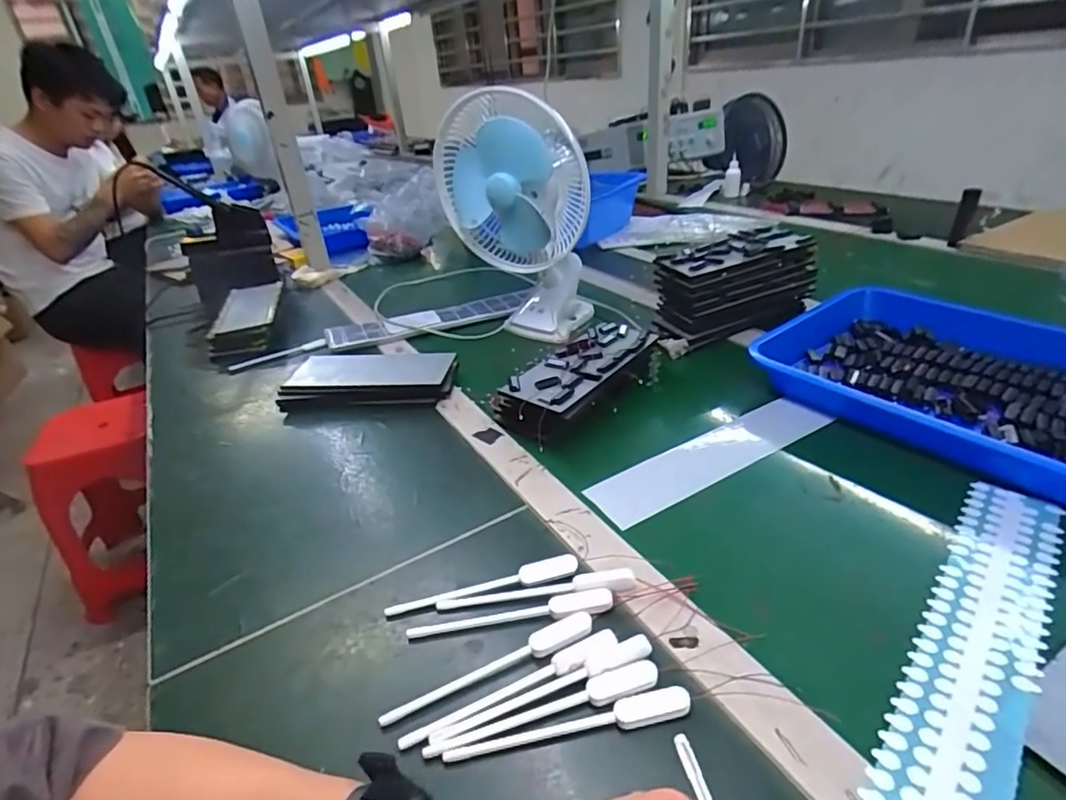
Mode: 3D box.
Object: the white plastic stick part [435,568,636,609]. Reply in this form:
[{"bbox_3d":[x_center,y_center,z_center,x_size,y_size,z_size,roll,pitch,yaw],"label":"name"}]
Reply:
[{"bbox_3d":[0.002,0.138,0.407,0.142,0.007,0.015,-6,31,2],"label":"white plastic stick part"}]

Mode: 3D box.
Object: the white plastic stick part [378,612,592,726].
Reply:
[{"bbox_3d":[-0.027,0.173,0.364,0.144,0.005,0.019,-17,32,-16],"label":"white plastic stick part"}]

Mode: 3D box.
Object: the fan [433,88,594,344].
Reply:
[{"bbox_3d":[-0.022,-0.243,0.770,0.186,0.312,0.150,-9,31,-3],"label":"fan"}]

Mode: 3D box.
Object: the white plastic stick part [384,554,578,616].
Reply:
[{"bbox_3d":[-0.038,0.139,0.422,0.145,0.010,0.018,-10,31,-5],"label":"white plastic stick part"}]

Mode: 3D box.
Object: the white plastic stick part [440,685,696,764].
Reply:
[{"bbox_3d":[0.020,0.190,0.328,0.144,0.008,0.015,-9,31,-3],"label":"white plastic stick part"}]

